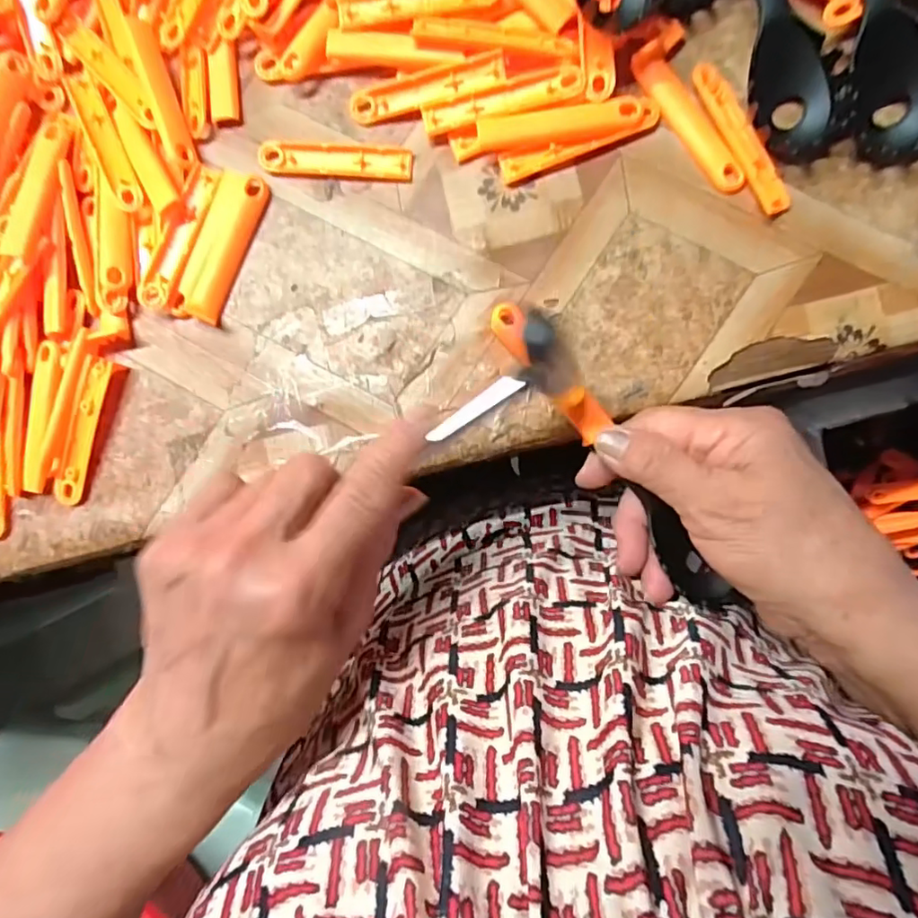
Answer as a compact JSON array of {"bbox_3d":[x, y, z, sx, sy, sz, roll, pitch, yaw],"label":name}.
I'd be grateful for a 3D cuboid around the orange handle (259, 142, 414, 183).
[{"bbox_3d":[-0.060,-0.148,0.279,0.076,0.004,0.016,6,93,5],"label":"orange handle"}]

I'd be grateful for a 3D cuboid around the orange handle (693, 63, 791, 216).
[{"bbox_3d":[0.128,-0.146,0.257,0.013,0.006,0.076,-26,90,6],"label":"orange handle"}]

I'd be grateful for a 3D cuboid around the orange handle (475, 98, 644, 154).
[{"bbox_3d":[0.046,-0.155,0.265,0.074,0.009,0.014,-6,92,5],"label":"orange handle"}]

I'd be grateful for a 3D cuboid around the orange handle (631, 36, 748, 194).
[{"bbox_3d":[0.106,-0.155,0.259,0.014,0.006,0.075,-32,90,6],"label":"orange handle"}]

